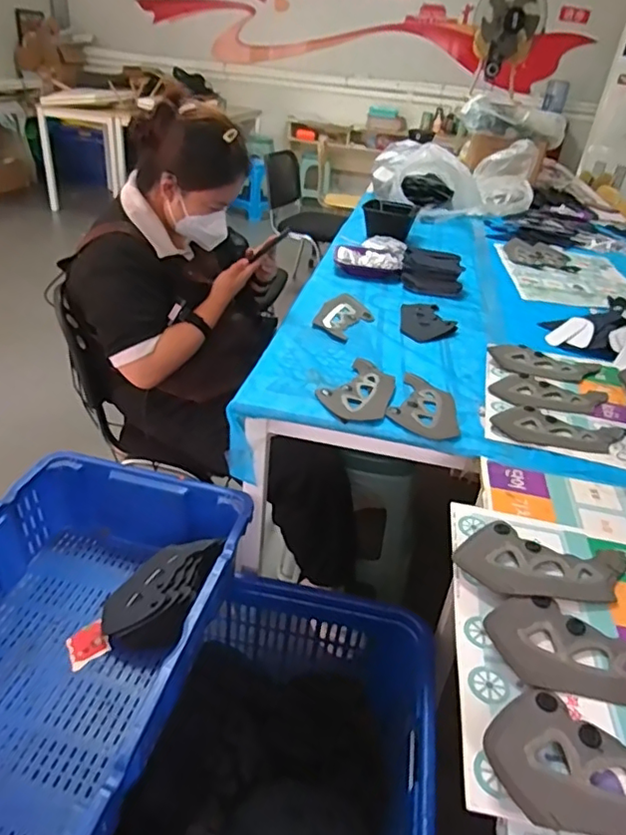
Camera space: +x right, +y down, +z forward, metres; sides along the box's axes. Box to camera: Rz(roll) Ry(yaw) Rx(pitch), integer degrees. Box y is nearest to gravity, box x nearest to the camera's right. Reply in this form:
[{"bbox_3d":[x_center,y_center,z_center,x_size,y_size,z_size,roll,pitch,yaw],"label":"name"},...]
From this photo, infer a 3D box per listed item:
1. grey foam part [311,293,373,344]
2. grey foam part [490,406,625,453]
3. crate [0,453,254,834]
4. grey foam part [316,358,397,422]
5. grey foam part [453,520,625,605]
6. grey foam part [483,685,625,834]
[{"bbox_3d":[0.072,-0.236,1.331,0.118,0.012,0.237,17,34,16],"label":"grey foam part"},{"bbox_3d":[0.420,0.022,0.976,0.226,0.011,0.101,10,32,5],"label":"grey foam part"},{"bbox_3d":[-0.392,0.344,0.885,0.423,0.173,0.661,12,33,8],"label":"crate"},{"bbox_3d":[0.090,-0.048,1.030,0.121,0.018,0.188,20,35,20],"label":"grey foam part"},{"bbox_3d":[0.285,0.182,0.703,0.212,0.011,0.122,12,33,7],"label":"grey foam part"},{"bbox_3d":[0.258,0.303,0.495,0.213,0.025,0.120,13,33,10],"label":"grey foam part"}]

